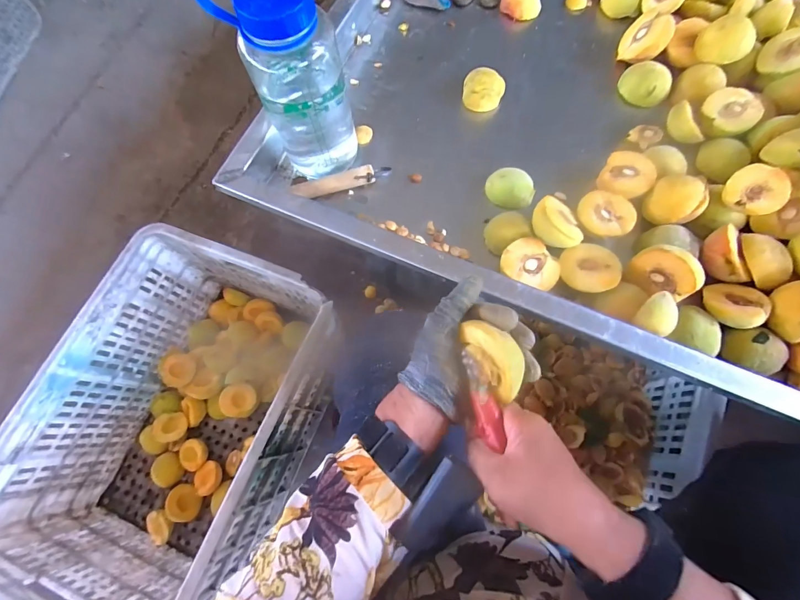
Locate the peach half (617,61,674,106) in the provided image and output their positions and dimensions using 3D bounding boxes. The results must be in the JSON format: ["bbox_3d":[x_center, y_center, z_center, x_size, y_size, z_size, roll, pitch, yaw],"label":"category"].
[{"bbox_3d":[0.337,-0.297,0.522,0.064,0.026,0.057,35,76,12],"label":"peach half"}]

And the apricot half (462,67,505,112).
[{"bbox_3d":[0.116,-0.289,0.523,0.054,0.027,0.049,9,73,5],"label":"apricot half"}]

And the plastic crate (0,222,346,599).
[{"bbox_3d":[-0.358,0.200,0.669,0.357,0.281,0.531,23,74,9],"label":"plastic crate"}]

